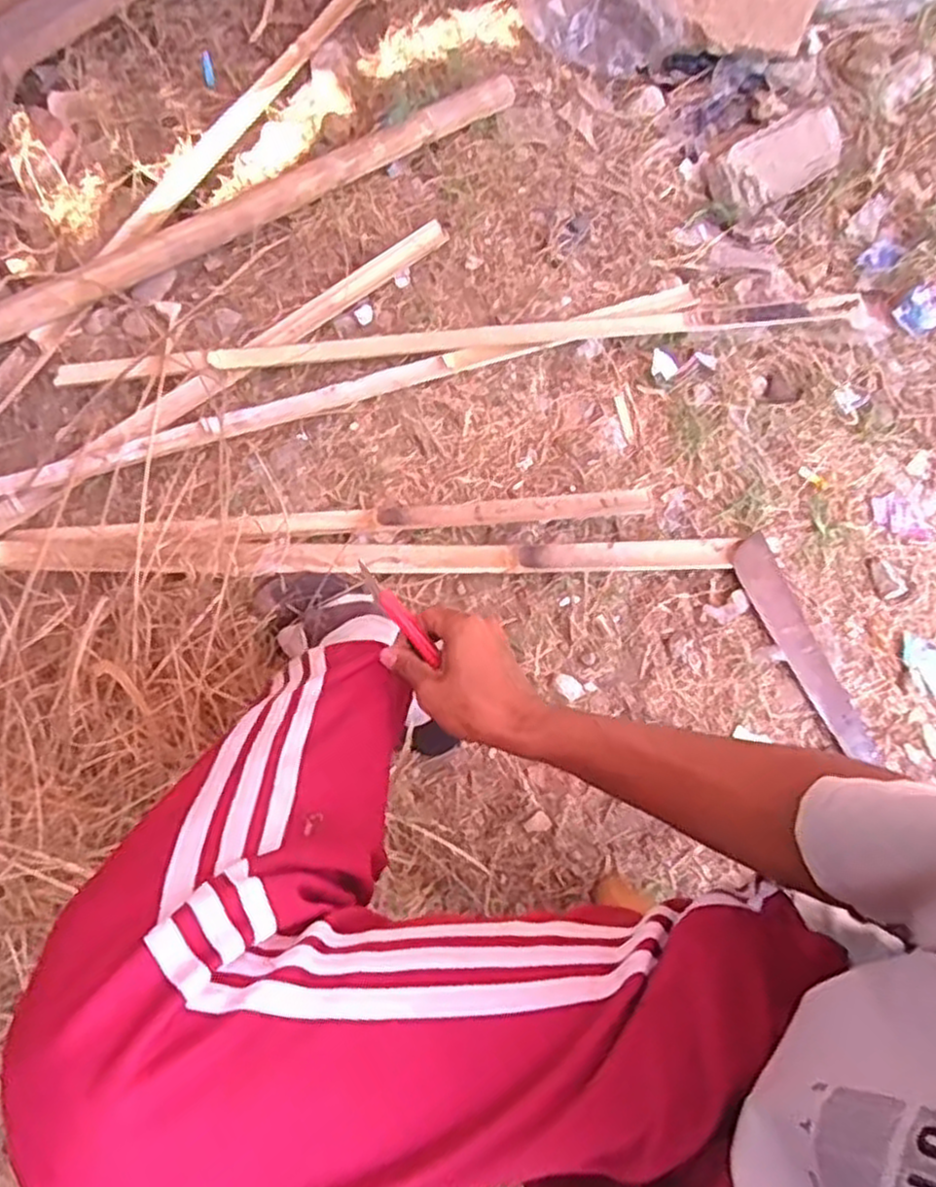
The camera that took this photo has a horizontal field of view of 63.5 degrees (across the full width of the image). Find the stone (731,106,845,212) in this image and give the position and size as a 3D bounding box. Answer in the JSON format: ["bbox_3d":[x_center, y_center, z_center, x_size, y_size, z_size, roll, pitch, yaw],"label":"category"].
[{"bbox_3d":[0.439,-0.591,1.022,0.175,0.037,0.094,-28,77,-8],"label":"stone"}]

